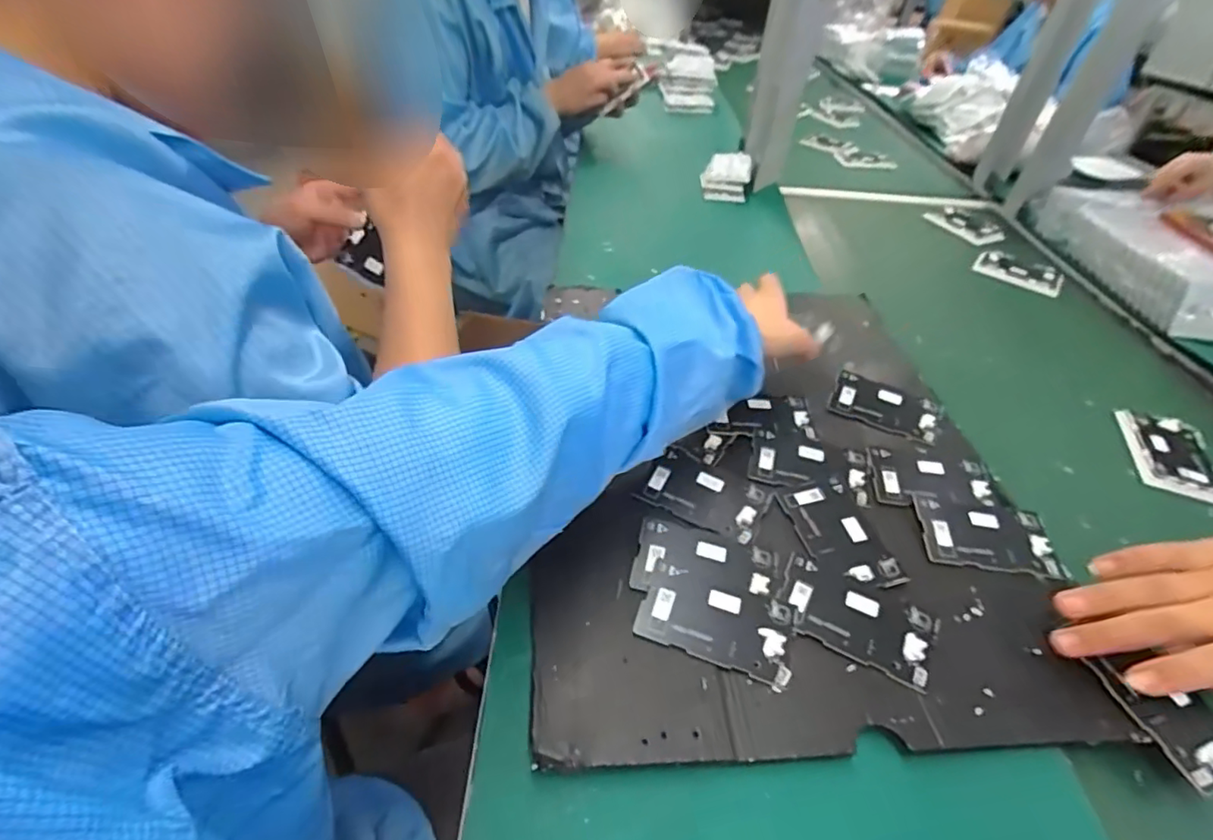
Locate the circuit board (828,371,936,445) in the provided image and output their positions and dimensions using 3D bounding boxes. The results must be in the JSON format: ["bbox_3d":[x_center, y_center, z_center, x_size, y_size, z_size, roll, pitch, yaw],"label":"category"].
[{"bbox_3d":[0.265,-0.012,0.547,0.094,0.006,0.062,23,55,19],"label":"circuit board"}]

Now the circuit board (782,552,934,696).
[{"bbox_3d":[0.167,0.131,0.384,0.095,0.007,0.062,22,46,19],"label":"circuit board"}]

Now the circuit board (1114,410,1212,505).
[{"bbox_3d":[0.541,0.035,0.545,0.070,0.009,0.110,15,44,12],"label":"circuit board"}]

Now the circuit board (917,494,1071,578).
[{"bbox_3d":[0.294,0.088,0.441,0.097,0.005,0.059,7,43,3],"label":"circuit board"}]

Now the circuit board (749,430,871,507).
[{"bbox_3d":[0.173,0.038,0.487,0.096,0.004,0.060,13,44,10],"label":"circuit board"}]

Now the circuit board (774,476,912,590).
[{"bbox_3d":[0.176,0.084,0.431,0.056,0.004,0.097,-9,45,-13],"label":"circuit board"}]

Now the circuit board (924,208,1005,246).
[{"bbox_3d":[0.587,-0.322,0.931,0.077,0.009,0.110,-22,48,-25],"label":"circuit board"}]

